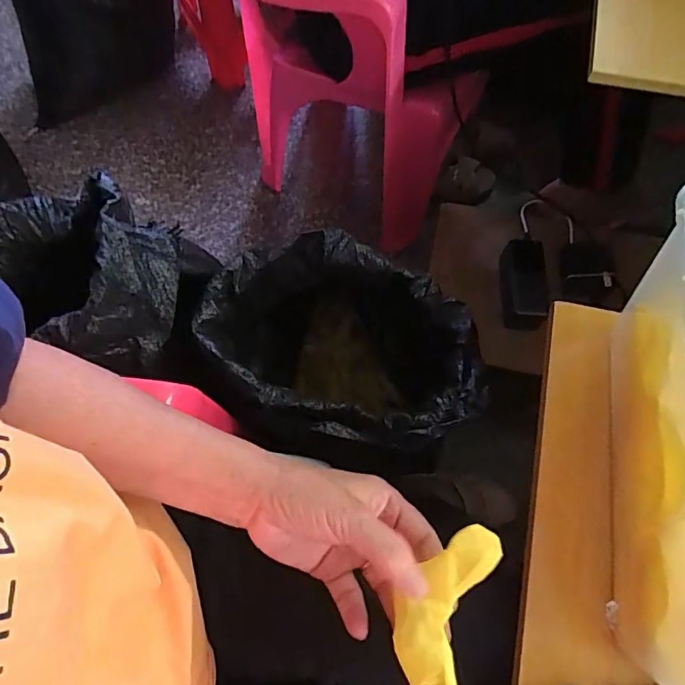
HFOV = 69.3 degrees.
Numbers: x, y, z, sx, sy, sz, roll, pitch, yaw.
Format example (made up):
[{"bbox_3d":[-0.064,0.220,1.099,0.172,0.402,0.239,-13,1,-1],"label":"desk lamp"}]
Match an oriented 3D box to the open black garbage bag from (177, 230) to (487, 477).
[{"bbox_3d":[0.004,0.052,0.681,0.301,0.376,0.249,38,74,15],"label":"open black garbage bag"}]

